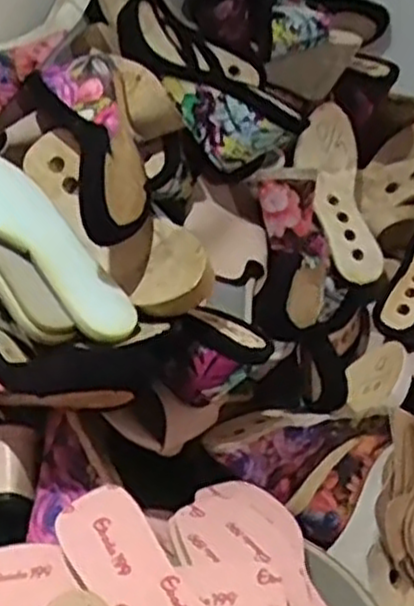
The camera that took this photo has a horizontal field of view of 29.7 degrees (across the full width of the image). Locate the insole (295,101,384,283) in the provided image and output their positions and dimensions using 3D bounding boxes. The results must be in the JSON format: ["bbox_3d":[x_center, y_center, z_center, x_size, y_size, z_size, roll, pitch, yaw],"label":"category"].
[{"bbox_3d":[0.167,-0.140,0.990,0.078,0.062,0.243,-3,64,-11],"label":"insole"}]

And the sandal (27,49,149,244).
[{"bbox_3d":[-0.095,-0.138,0.683,0.087,0.072,0.226,-7,50,-17],"label":"sandal"}]

